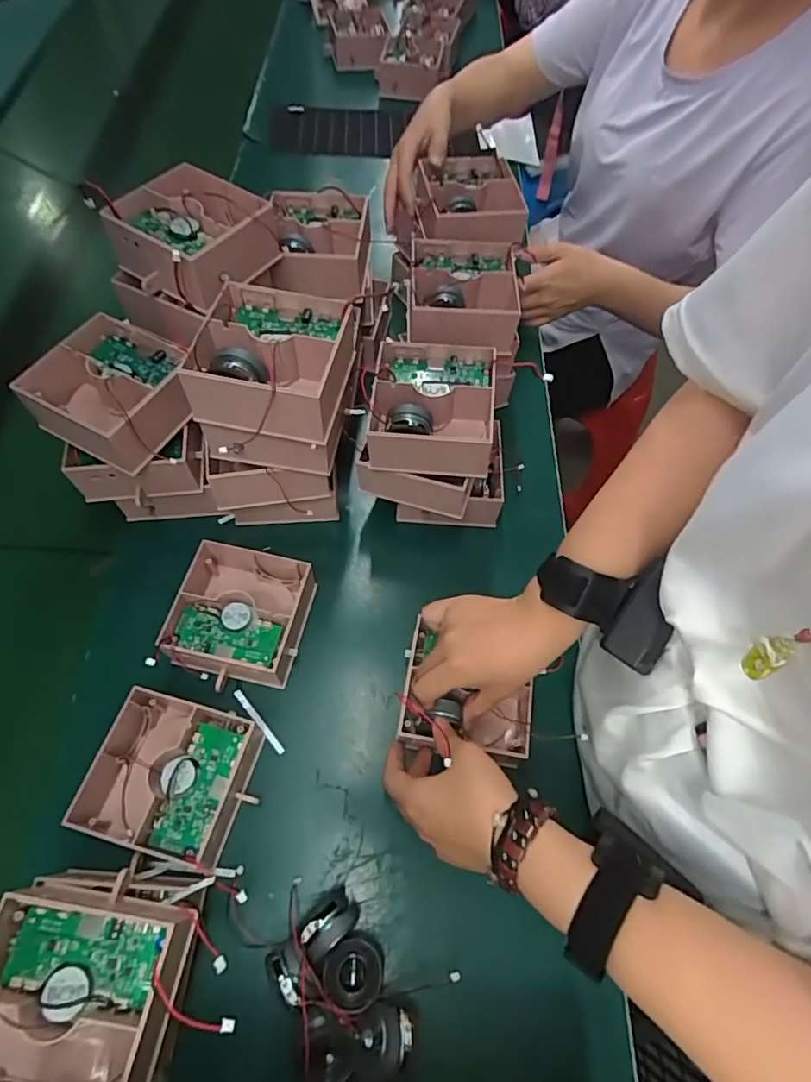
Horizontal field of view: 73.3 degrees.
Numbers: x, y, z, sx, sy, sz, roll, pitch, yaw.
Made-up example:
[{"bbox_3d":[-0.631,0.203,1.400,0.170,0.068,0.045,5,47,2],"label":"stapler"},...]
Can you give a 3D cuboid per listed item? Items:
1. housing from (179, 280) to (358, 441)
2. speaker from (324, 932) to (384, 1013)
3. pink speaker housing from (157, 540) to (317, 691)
[{"bbox_3d":[-0.096,-0.133,0.414,0.108,0.062,0.104,10,63,3],"label":"housing"},{"bbox_3d":[-0.034,0.286,0.363,0.038,0.028,0.036,1,63,-2],"label":"speaker"},{"bbox_3d":[-0.143,0.065,0.478,0.107,0.051,0.109,13,63,5],"label":"pink speaker housing"}]

